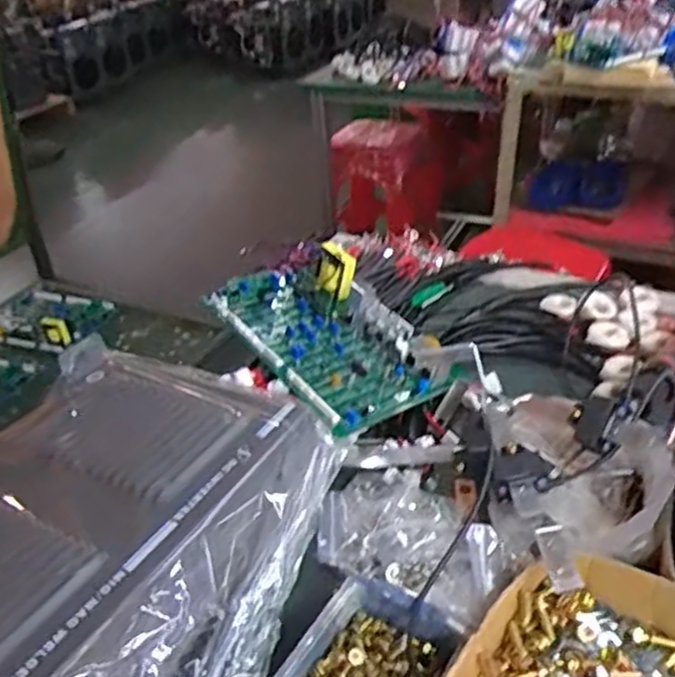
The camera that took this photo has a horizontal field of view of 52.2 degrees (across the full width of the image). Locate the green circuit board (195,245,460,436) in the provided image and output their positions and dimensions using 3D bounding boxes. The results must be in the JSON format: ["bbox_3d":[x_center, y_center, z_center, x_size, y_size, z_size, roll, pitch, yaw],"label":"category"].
[{"bbox_3d":[-0.006,-0.006,0.701,0.155,0.039,0.223,-25,53,-32],"label":"green circuit board"}]

